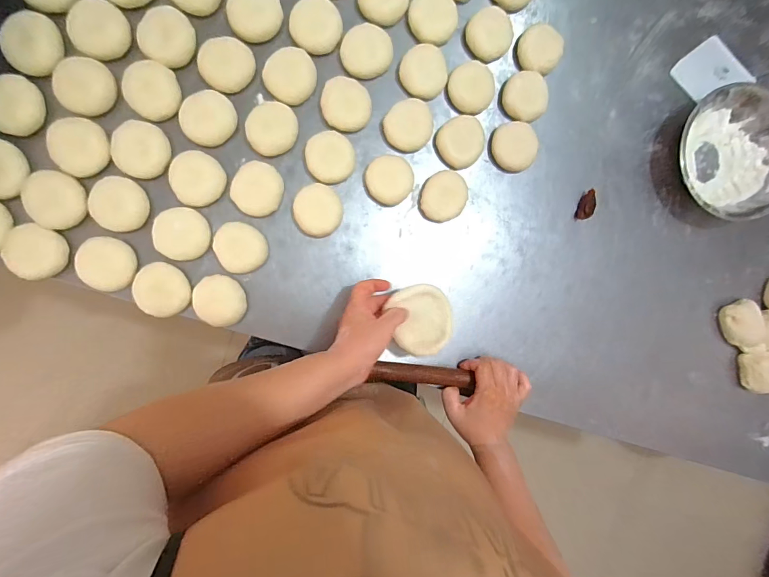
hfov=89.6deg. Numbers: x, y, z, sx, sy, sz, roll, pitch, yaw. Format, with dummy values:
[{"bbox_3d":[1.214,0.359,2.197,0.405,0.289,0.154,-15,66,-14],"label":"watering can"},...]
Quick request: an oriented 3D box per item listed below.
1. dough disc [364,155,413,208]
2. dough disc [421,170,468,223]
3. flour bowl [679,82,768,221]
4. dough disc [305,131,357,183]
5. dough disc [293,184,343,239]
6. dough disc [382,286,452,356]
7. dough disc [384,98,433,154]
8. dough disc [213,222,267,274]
[{"bbox_3d":[0.007,-0.152,0.547,0.065,0.022,0.065,0,92,-9],"label":"dough disc"},{"bbox_3d":[0.087,-0.132,0.558,0.062,0.029,0.071,27,88,-9],"label":"dough disc"},{"bbox_3d":[0.533,-0.203,0.594,0.181,0.053,0.194,-5,93,-9],"label":"flour bowl"},{"bbox_3d":[-0.074,-0.181,0.533,0.065,0.021,0.065,0,92,-9],"label":"dough disc"},{"bbox_3d":[-0.091,-0.108,0.535,0.064,0.011,0.070,0,92,-9],"label":"dough disc"},{"bbox_3d":[0.051,0.041,0.506,0.079,0.016,0.094,-20,112,-6],"label":"dough disc"},{"bbox_3d":[0.036,-0.231,0.546,0.065,0.013,0.072,42,86,-8],"label":"dough disc"},{"bbox_3d":[-0.194,-0.056,0.522,0.062,0.015,0.068,0,92,-9],"label":"dough disc"}]

